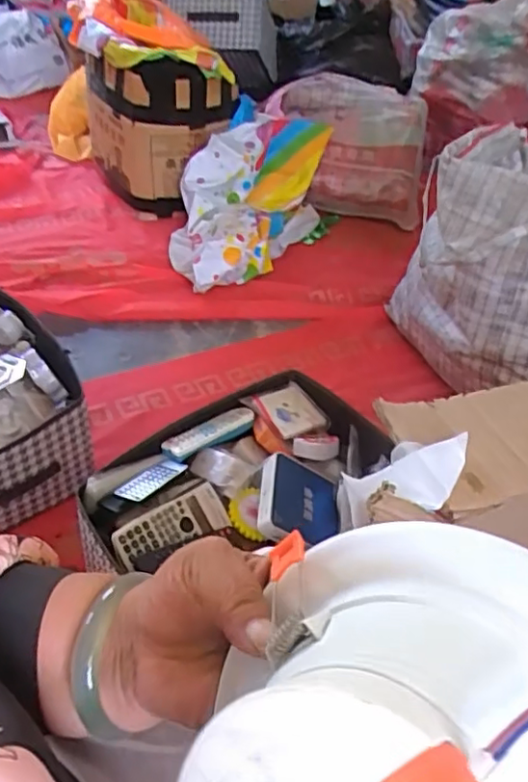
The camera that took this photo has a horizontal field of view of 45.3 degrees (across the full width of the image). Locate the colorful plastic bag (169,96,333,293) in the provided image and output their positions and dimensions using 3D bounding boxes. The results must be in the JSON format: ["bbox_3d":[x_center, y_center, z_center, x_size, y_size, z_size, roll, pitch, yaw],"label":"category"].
[{"bbox_3d":[-0.045,-0.501,1.655,0.350,0.175,0.676,12,55,7],"label":"colorful plastic bag"}]

